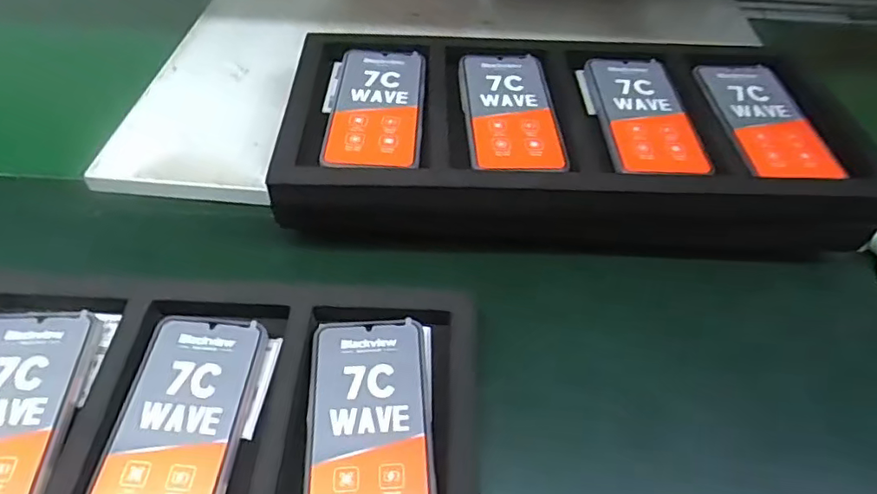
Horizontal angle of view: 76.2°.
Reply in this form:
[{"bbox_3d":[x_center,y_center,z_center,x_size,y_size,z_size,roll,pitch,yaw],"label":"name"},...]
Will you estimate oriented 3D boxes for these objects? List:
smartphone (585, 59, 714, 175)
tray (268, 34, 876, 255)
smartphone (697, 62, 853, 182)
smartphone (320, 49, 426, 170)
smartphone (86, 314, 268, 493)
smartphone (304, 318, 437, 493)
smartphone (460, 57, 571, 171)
[{"bbox_3d":[0.182,-0.118,0.496,0.076,0.007,0.167,2,49,-2],"label":"smartphone"},{"bbox_3d":[0.113,-0.098,0.506,0.478,0.078,0.225,3,49,-1],"label":"tray"},{"bbox_3d":[0.289,-0.113,0.491,0.083,0.008,0.167,4,49,-1],"label":"smartphone"},{"bbox_3d":[-0.053,-0.126,0.494,0.078,0.012,0.162,3,49,-1],"label":"smartphone"},{"bbox_3d":[-0.167,0.120,0.355,0.077,0.016,0.164,5,49,0],"label":"smartphone"},{"bbox_3d":[-0.043,0.119,0.353,0.078,0.008,0.163,-2,49,-6],"label":"smartphone"},{"bbox_3d":[0.062,-0.123,0.495,0.078,0.005,0.168,0,49,-4],"label":"smartphone"}]

